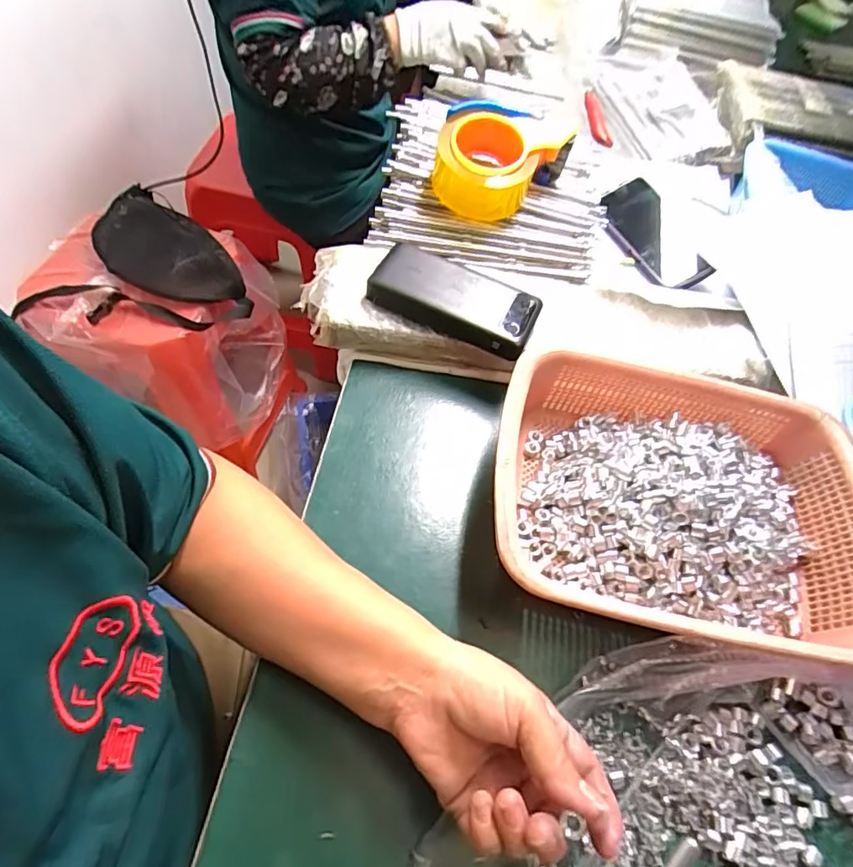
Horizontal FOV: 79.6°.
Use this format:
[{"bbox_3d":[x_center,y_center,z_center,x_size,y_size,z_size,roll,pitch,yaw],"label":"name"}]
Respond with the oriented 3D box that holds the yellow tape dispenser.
[{"bbox_3d":[0.075,-0.279,0.539,0.134,0.077,0.084,12,59,0],"label":"yellow tape dispenser"}]

